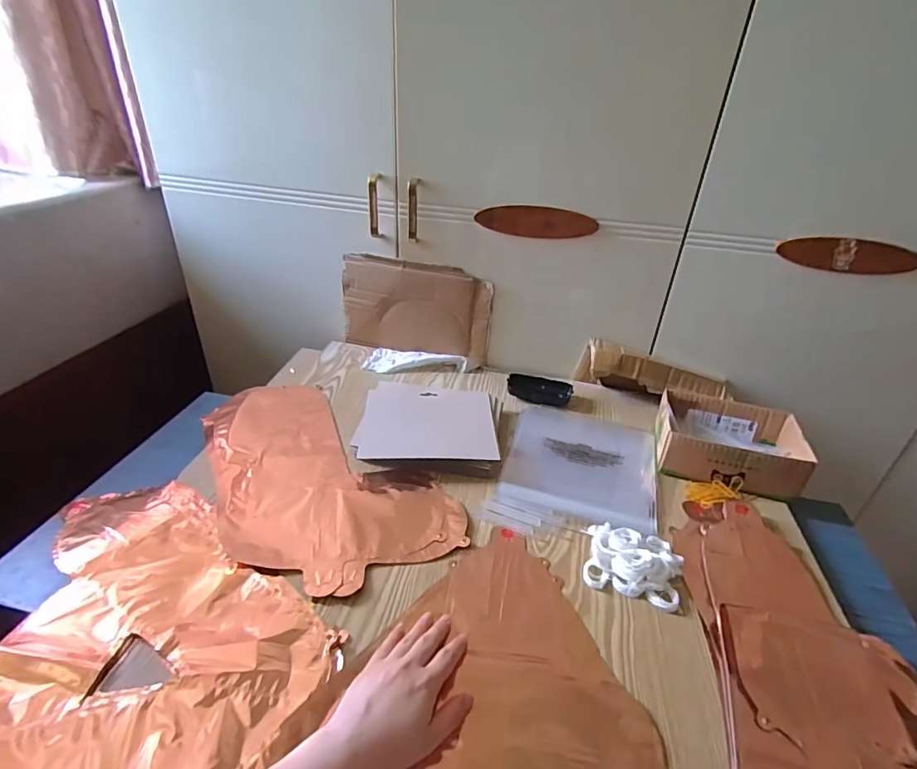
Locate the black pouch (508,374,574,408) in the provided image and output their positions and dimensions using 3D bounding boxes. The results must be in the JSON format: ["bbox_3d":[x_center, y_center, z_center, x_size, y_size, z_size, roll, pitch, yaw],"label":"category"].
[{"bbox_3d":[0.143,0.008,0.859,0.112,0.024,0.069,6,32,4],"label":"black pouch"}]

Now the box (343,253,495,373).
[{"bbox_3d":[-0.078,-0.133,0.886,0.272,0.176,0.021,11,31,8],"label":"box"}]

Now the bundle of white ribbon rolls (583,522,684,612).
[{"bbox_3d":[0.198,0.195,0.551,0.100,0.027,0.089,13,33,14],"label":"bundle of white ribbon rolls"}]

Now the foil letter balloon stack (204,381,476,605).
[{"bbox_3d":[-0.209,0.112,0.654,0.229,0.008,0.435,-23,41,-36],"label":"foil letter balloon stack"}]

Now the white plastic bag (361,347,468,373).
[{"bbox_3d":[-0.077,-0.042,0.893,0.181,0.021,0.068,6,32,4],"label":"white plastic bag"}]

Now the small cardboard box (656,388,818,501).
[{"bbox_3d":[0.384,0.081,0.702,0.183,0.063,0.144,15,34,17],"label":"small cardboard box"}]

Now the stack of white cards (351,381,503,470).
[{"bbox_3d":[-0.040,0.059,0.731,0.202,0.027,0.166,4,32,0],"label":"stack of white cards"}]

